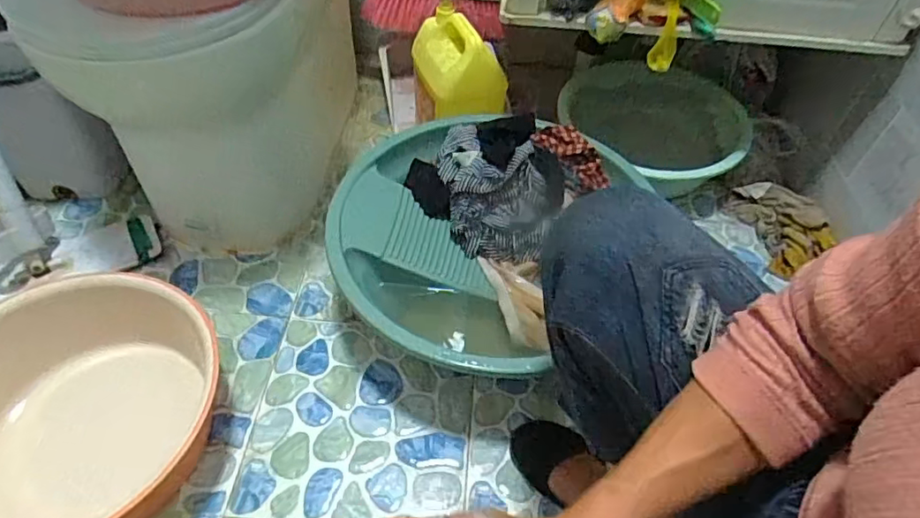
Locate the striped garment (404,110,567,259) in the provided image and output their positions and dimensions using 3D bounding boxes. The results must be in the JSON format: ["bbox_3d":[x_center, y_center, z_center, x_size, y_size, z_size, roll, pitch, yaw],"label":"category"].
[{"bbox_3d":[0.065,-0.117,0.886,0.232,0.091,0.242,-34,60,-26],"label":"striped garment"}]

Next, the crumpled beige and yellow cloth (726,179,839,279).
[{"bbox_3d":[0.583,-0.068,1.029,0.118,0.055,0.209,-10,52,-10],"label":"crumpled beige and yellow cloth"}]

